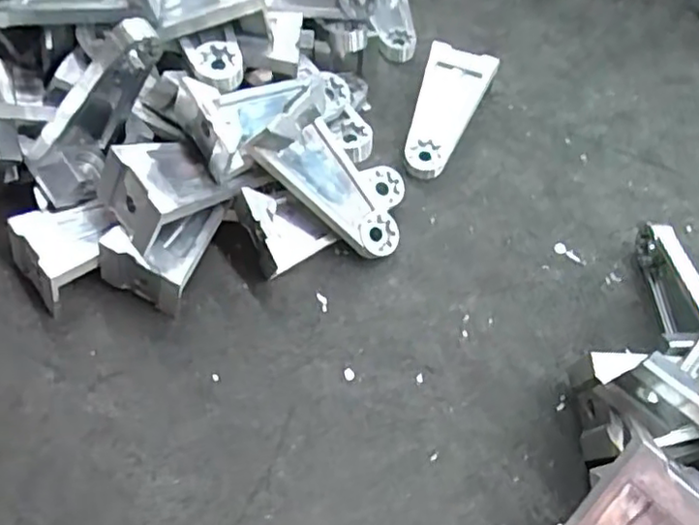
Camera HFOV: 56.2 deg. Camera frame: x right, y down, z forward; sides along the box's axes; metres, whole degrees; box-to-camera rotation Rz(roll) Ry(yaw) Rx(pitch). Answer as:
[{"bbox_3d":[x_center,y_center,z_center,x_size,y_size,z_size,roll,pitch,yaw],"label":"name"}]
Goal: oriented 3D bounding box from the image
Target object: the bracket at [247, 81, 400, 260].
[{"bbox_3d":[-0.005,-0.044,0.342,0.034,0.094,0.042,-9,40,46],"label":"bracket"}]

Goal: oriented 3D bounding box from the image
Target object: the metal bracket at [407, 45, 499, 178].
[{"bbox_3d":[0.057,-0.094,0.403,0.040,0.014,0.090,20,70,9],"label":"metal bracket"}]

